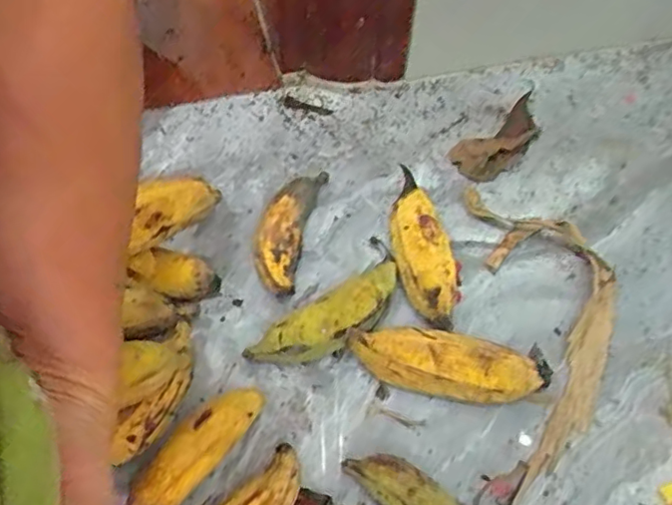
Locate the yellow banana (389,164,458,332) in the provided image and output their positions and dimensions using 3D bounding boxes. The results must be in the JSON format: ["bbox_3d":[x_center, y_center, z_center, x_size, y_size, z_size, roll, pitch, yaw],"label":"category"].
[{"bbox_3d":[0.061,-0.009,0.434,0.038,0.026,0.135,-4,58,-4],"label":"yellow banana"}]

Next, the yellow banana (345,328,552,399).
[{"bbox_3d":[0.073,0.073,0.382,0.128,0.032,0.041,4,58,1],"label":"yellow banana"}]

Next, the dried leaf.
[{"bbox_3d":[0.141,-0.095,0.500,0.097,0.011,0.042,-34,64,-20],"label":"dried leaf"}]

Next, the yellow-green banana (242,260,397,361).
[{"bbox_3d":[-0.001,0.046,0.399,0.115,0.030,0.035,-29,63,-18],"label":"yellow-green banana"}]

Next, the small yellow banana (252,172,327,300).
[{"bbox_3d":[-0.037,-0.020,0.442,0.035,0.026,0.111,10,58,5],"label":"small yellow banana"}]

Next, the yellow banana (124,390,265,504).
[{"bbox_3d":[-0.085,0.120,0.352,0.030,0.026,0.101,31,62,17],"label":"yellow banana"}]

